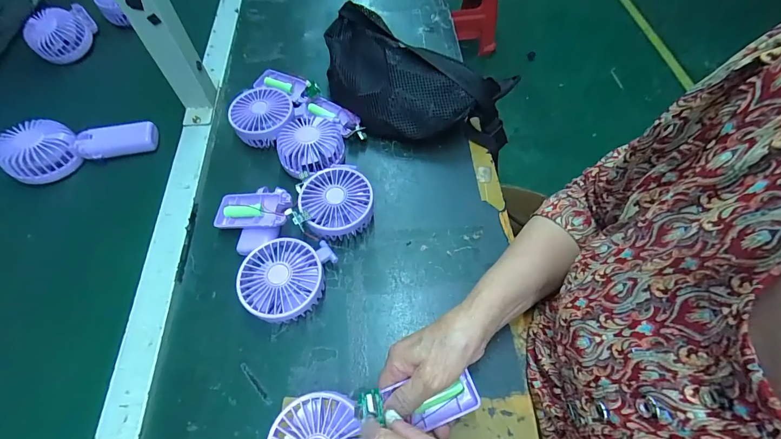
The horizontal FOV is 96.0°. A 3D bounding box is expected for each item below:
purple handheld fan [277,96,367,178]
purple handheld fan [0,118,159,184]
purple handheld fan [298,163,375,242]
[{"bbox_3d":[-0.092,-0.121,0.483,0.104,0.044,0.148,4,61,3],"label":"purple handheld fan"},{"bbox_3d":[-0.418,-0.107,0.474,0.175,0.042,0.077,-16,62,-8],"label":"purple handheld fan"},{"bbox_3d":[-0.064,-0.018,0.426,0.081,0.045,0.089,0,61,1],"label":"purple handheld fan"}]

